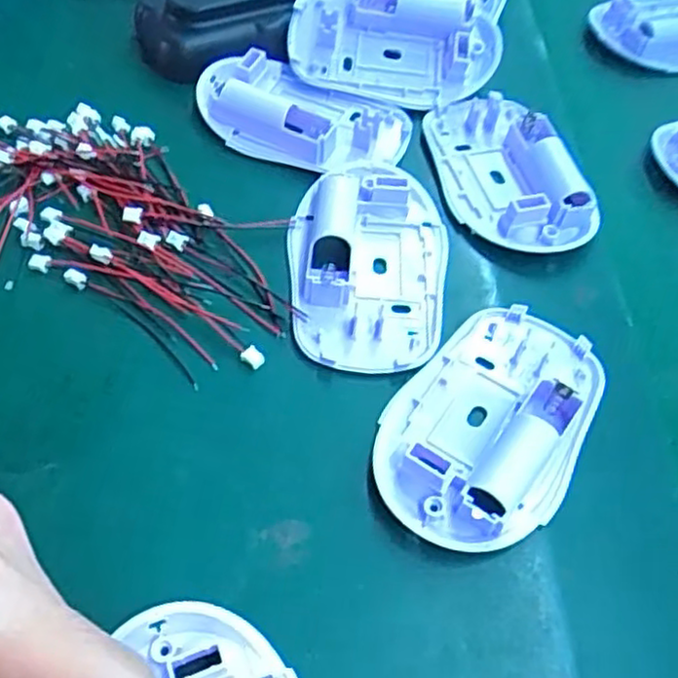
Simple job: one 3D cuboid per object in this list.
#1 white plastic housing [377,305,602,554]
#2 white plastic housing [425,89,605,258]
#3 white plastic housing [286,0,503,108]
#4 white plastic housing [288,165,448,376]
[{"bbox_3d":[0.051,0.026,0.244,0.060,0.018,0.091,30,59,14],"label":"white plastic housing"},{"bbox_3d":[0.070,-0.073,0.308,0.049,0.021,0.090,-13,58,-13],"label":"white plastic housing"},{"bbox_3d":[0.025,-0.137,0.335,0.094,0.031,0.046,12,56,3],"label":"white plastic housing"},{"bbox_3d":[0.012,-0.030,0.279,0.060,0.014,0.089,2,56,-4],"label":"white plastic housing"}]

